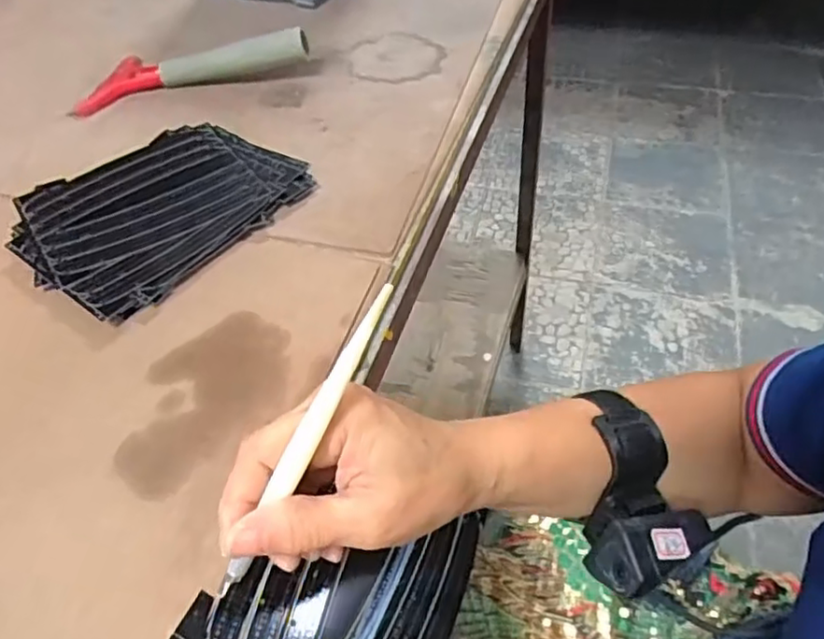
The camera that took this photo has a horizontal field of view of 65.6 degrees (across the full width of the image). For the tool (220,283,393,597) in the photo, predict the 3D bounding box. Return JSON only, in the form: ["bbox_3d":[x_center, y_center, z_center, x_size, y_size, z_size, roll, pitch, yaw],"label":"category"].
[{"bbox_3d":[-0.040,0.045,0.247,0.008,0.005,0.130,32,97,28],"label":"tool"}]

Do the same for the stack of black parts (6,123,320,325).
[{"bbox_3d":[-0.193,-0.090,0.483,0.169,0.013,0.192,30,57,27],"label":"stack of black parts"}]

